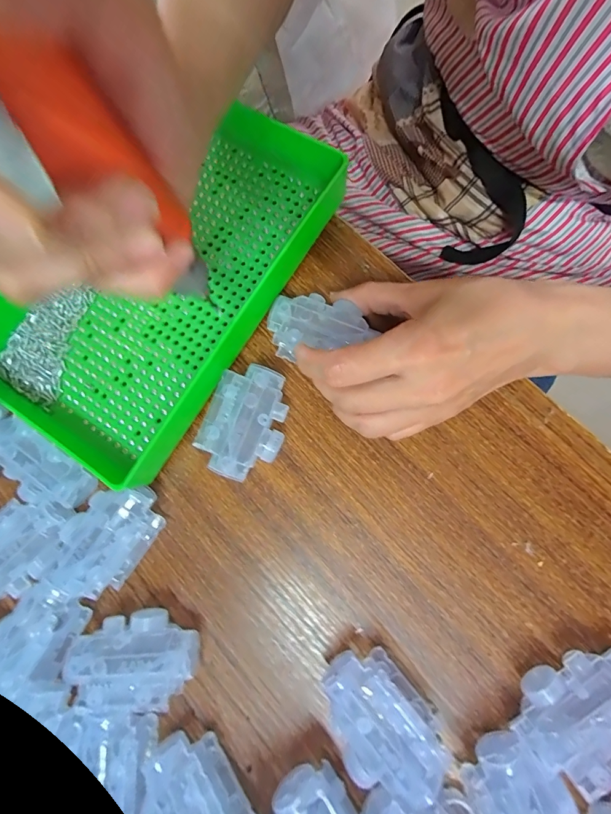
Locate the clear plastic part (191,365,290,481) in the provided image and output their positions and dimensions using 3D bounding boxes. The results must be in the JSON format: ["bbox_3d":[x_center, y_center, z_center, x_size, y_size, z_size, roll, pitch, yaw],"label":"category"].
[{"bbox_3d":[-0.036,0.010,0.235,0.046,0.028,0.069,21,82,9],"label":"clear plastic part"}]

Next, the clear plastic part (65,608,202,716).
[{"bbox_3d":[-0.097,0.144,0.215,0.070,0.023,0.044,-6,79,4],"label":"clear plastic part"}]

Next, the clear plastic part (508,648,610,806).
[{"bbox_3d":[0.140,0.153,0.186,0.067,0.026,0.042,-34,78,-2],"label":"clear plastic part"}]

